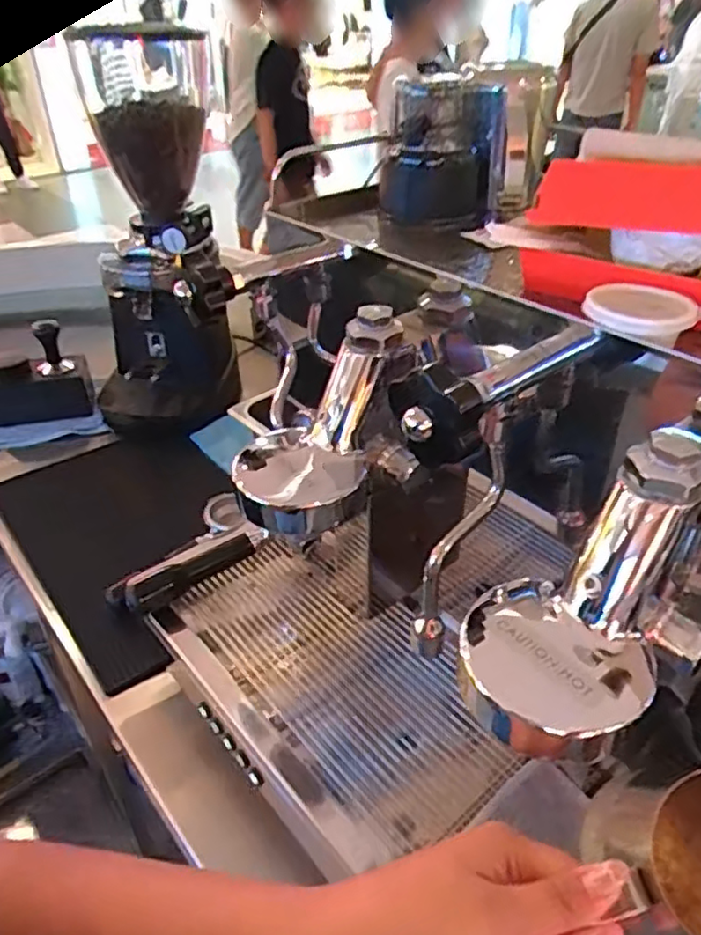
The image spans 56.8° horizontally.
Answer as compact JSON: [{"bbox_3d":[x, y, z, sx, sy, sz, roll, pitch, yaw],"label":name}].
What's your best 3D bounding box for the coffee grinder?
[{"bbox_3d":[-0.298,-0.303,1.009,0.209,0.474,0.186,2,36,3],"label":"coffee grinder"}]

